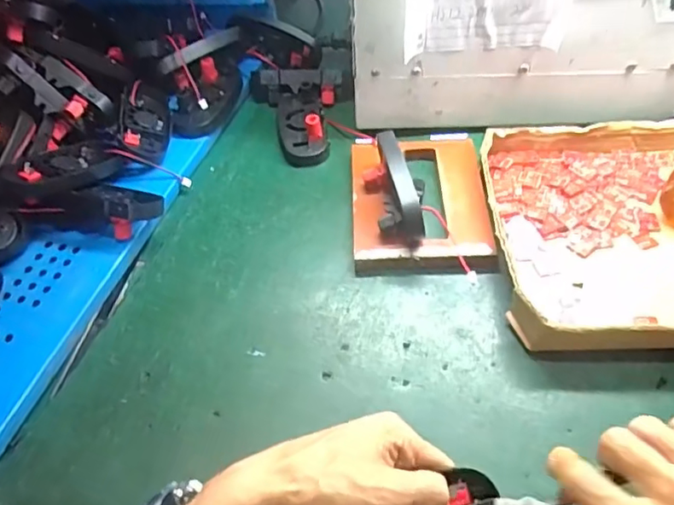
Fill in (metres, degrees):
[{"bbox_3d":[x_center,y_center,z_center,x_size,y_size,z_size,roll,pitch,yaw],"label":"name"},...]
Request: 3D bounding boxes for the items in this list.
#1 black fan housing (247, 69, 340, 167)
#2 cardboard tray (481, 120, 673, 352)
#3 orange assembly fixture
[{"bbox_3d":[-0.050,-0.148,0.617,0.101,0.036,0.127,-1,51,6],"label":"black fan housing"},{"bbox_3d":[0.297,-0.024,0.484,0.325,0.043,0.239,-2,51,5],"label":"cardboard tray"},{"bbox_3d":[0.075,-0.050,0.534,0.118,0.022,0.154,-2,51,4],"label":"orange assembly fixture"}]

